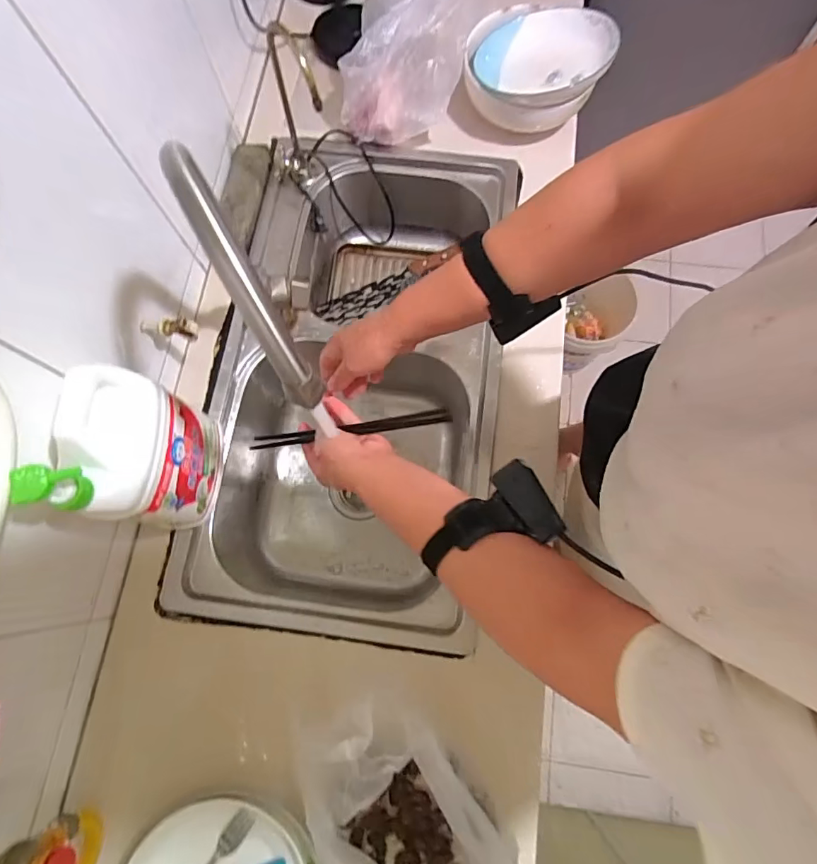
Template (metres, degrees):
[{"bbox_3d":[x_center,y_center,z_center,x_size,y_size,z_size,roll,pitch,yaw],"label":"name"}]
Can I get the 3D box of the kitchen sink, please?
[{"bbox_3d":[-0.076,-0.079,0.768,0.409,0.223,0.724,7,75,3],"label":"kitchen sink"}]

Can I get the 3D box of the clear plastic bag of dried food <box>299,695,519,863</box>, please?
[{"bbox_3d":[0.000,0.424,0.503,0.155,0.095,0.269,-35,77,-8],"label":"clear plastic bag of dried food"}]

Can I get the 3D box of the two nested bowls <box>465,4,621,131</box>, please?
[{"bbox_3d":[0.189,-0.545,0.731,0.191,0.084,0.191,0,75,1],"label":"two nested bowls"}]

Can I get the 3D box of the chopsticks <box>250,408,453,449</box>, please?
[{"bbox_3d":[-0.075,-0.001,0.542,0.256,0.012,0.014,-8,73,26],"label":"chopsticks"}]

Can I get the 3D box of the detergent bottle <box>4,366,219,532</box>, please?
[{"bbox_3d":[-0.275,0.022,0.508,0.067,0.225,0.140,5,75,2],"label":"detergent bottle"}]

